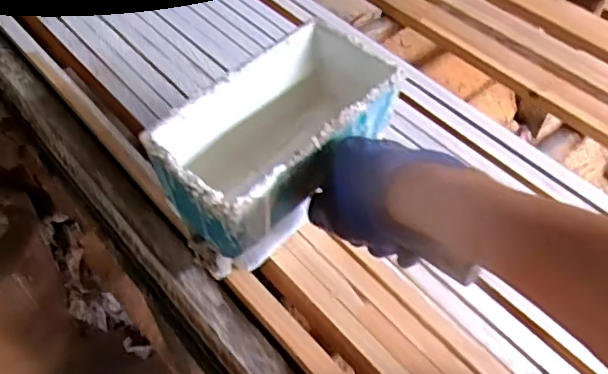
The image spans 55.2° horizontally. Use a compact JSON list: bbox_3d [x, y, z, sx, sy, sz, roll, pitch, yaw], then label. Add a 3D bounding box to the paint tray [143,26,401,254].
[{"bbox_3d":[-0.020,-0.034,0.462,0.185,0.092,0.100,-37,60,-27],"label":"paint tray"}]

